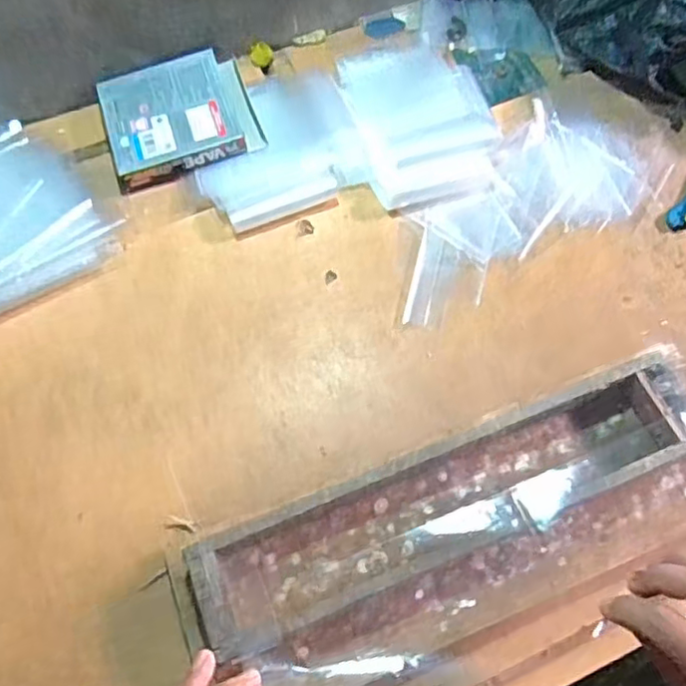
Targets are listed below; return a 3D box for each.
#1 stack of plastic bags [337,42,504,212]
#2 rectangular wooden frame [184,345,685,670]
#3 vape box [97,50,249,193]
[{"bbox_3d":[0.084,-0.259,0.709,0.157,0.031,0.227,-15,67,-6],"label":"stack of plastic bags"},{"bbox_3d":[0.114,0.140,0.519,0.462,0.056,0.129,-21,67,-8],"label":"rectangular wooden frame"},{"bbox_3d":[-0.192,-0.249,0.706,0.139,0.026,0.145,-18,67,-7],"label":"vape box"}]

